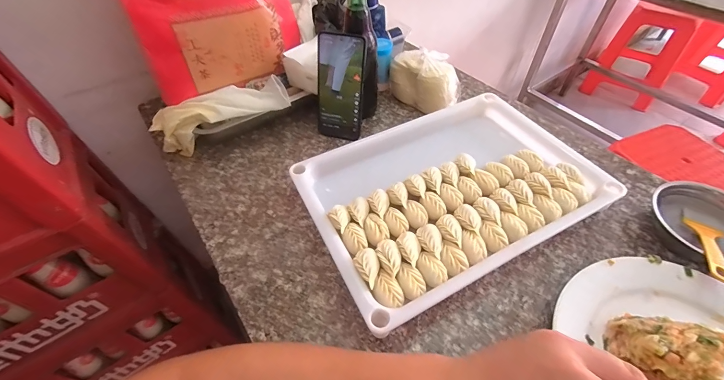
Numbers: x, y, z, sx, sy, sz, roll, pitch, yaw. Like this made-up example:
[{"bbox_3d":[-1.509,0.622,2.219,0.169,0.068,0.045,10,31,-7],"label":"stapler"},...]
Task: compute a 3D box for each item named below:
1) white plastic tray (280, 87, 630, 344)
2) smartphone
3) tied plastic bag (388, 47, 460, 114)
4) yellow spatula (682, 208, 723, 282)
[{"bbox_3d":[0.119,-0.002,0.446,0.374,0.056,0.253,-23,54,-16],"label":"white plastic tray"},{"bbox_3d":[-0.036,-0.164,0.517,0.074,0.162,0.009,13,32,12],"label":"smartphone"},{"bbox_3d":[0.118,-0.204,0.593,0.128,0.086,0.072,36,61,27],"label":"tied plastic bag"},{"bbox_3d":[0.410,0.063,0.375,0.038,0.009,0.140,27,39,22],"label":"yellow spatula"}]

